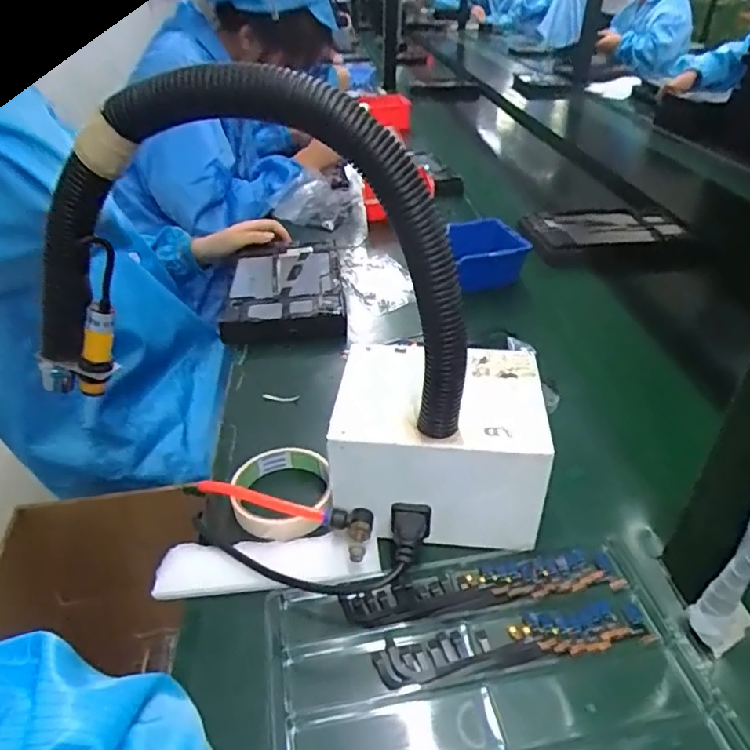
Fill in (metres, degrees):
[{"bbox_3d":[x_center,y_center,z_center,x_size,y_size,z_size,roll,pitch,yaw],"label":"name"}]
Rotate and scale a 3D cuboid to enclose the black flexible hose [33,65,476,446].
[{"bbox_3d":[-0.084,-0.066,0.365,0.285,0.226,0.052,6,37,7],"label":"black flexible hose"}]

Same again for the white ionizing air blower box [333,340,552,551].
[{"bbox_3d":[0.051,0.050,0.461,0.154,0.108,0.127,4,37,5],"label":"white ionizing air blower box"}]

